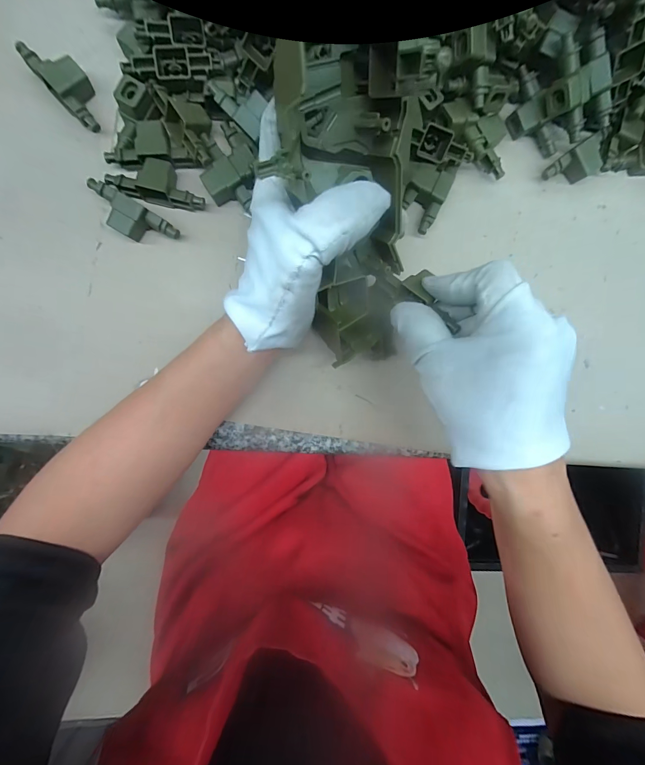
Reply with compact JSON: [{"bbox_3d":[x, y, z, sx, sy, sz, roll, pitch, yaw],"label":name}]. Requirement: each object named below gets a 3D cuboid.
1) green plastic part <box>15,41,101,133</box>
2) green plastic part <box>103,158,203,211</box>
[{"bbox_3d":[-0.181,-0.213,0.237,0.026,0.014,0.066,-41,95,-3],"label":"green plastic part"},{"bbox_3d":[-0.121,-0.147,0.248,0.065,0.022,0.025,7,91,-5],"label":"green plastic part"}]

